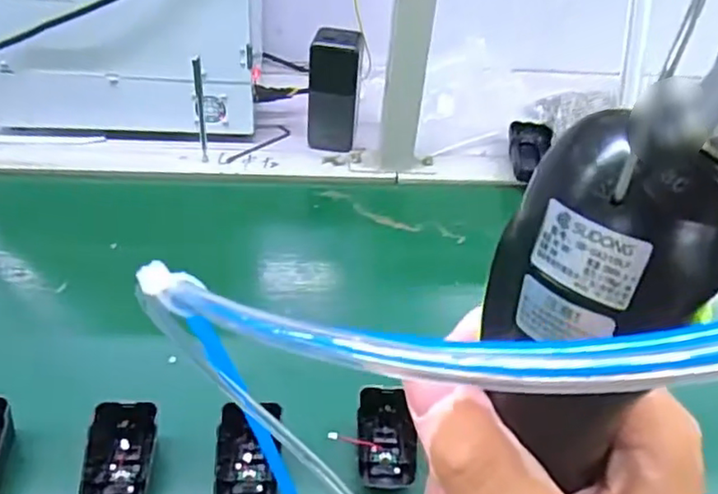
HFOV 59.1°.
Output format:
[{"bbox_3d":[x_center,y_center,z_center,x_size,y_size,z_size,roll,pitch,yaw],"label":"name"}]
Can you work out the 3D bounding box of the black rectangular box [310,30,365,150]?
[{"bbox_3d":[-0.027,-0.177,0.718,0.059,0.126,0.051,10,41,5],"label":"black rectangular box"}]

